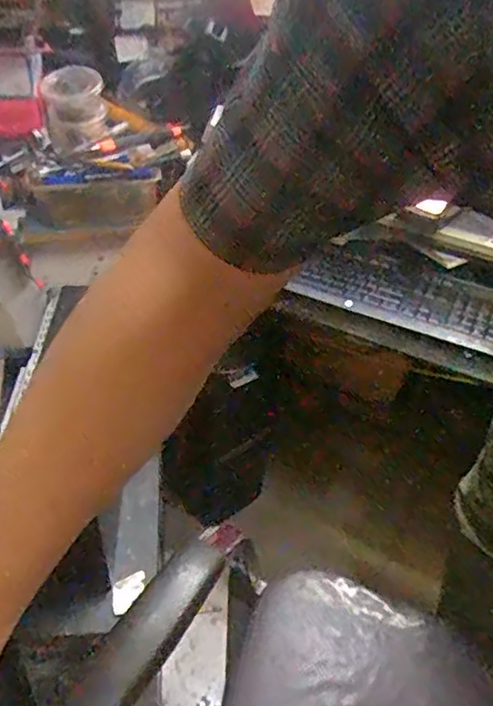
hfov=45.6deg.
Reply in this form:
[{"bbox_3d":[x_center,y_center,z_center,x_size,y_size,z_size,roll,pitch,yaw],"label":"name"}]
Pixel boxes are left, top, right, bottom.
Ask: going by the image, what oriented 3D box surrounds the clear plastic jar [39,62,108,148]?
[{"bbox_3d":[-0.225,-0.330,0.786,0.067,0.082,0.071,3,39,-2],"label":"clear plastic jar"}]

